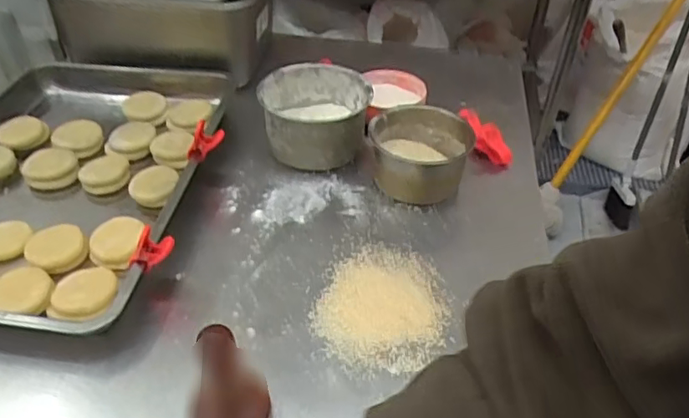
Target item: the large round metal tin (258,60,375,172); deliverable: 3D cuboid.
[{"bbox_3d":[-0.040,-0.128,0.806,0.143,0.093,0.142,0,42,0],"label":"large round metal tin"}]

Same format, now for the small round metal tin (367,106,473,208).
[{"bbox_3d":[0.103,-0.072,0.758,0.127,0.074,0.122,0,42,0],"label":"small round metal tin"}]

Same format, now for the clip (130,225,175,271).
[{"bbox_3d":[-0.198,0.039,0.587,0.042,0.039,0.024,3,41,2],"label":"clip"}]

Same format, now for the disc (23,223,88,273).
[{"bbox_3d":[-0.324,0.042,0.649,0.070,0.010,0.057,18,60,20],"label":"disc"}]

